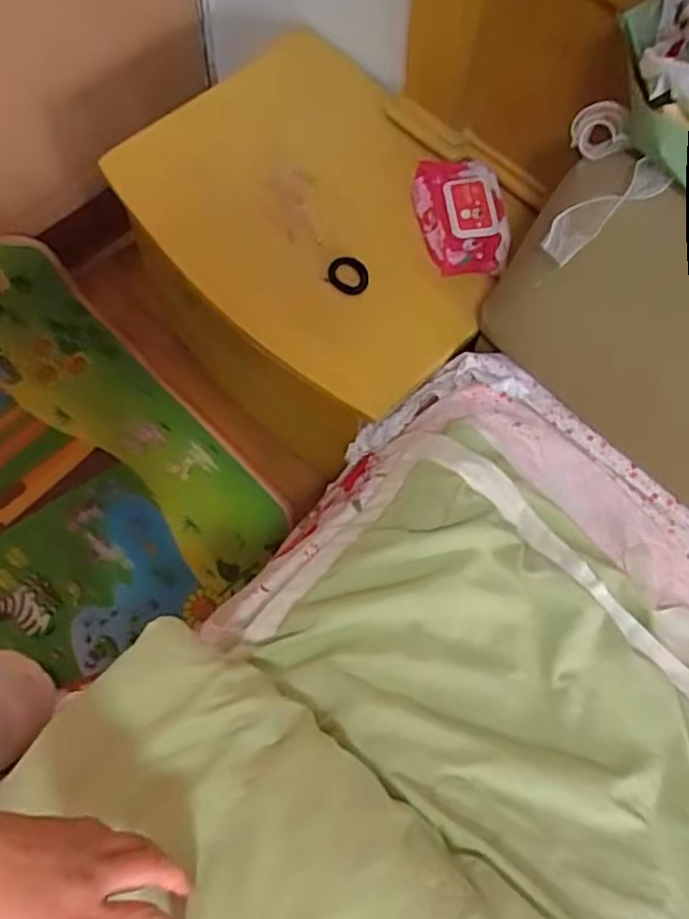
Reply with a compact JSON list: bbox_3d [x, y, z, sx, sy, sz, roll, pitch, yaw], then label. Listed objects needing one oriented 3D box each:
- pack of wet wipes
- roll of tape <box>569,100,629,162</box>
[{"bbox_3d":[0.155,-0.324,0.924,0.115,0.030,0.170,-6,68,-5],"label":"pack of wet wipes"},{"bbox_3d":[0.247,-0.317,0.669,0.056,0.048,0.017,6,38,40],"label":"roll of tape"}]

